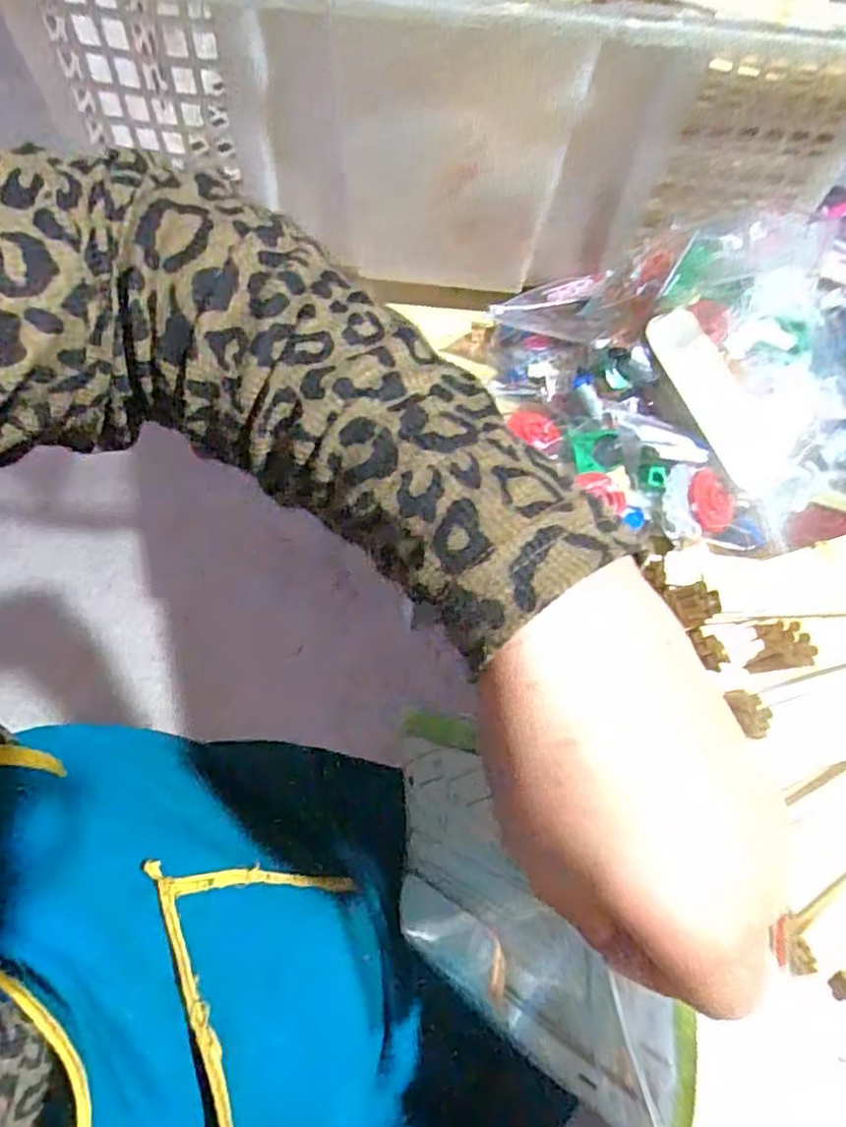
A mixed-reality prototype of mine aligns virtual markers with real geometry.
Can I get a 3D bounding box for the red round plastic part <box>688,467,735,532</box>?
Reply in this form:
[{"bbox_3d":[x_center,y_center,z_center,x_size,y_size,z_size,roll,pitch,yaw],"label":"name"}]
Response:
[{"bbox_3d":[0.148,-0.033,0.340,0.030,0.005,0.029,4,81,-24],"label":"red round plastic part"}]

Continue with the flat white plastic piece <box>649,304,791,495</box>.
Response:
[{"bbox_3d":[0.158,-0.088,0.353,0.034,0.004,0.105,-33,89,9],"label":"flat white plastic piece"}]

